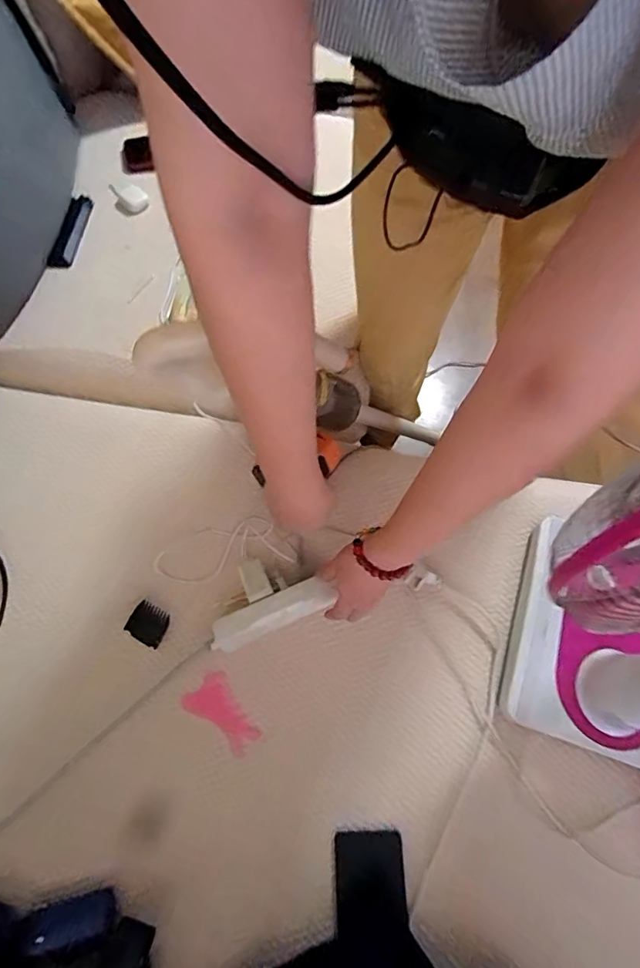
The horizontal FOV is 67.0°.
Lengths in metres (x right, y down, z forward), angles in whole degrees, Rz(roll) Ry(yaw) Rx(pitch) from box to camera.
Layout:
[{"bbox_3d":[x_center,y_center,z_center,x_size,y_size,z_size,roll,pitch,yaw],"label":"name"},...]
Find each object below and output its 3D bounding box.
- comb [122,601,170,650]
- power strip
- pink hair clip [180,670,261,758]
[{"bbox_3d":[-0.223,0.182,0.627,0.049,0.009,0.045,26,71,8],"label":"comb"},{"bbox_3d":[-0.062,0.171,0.634,0.157,0.058,0.041,-23,72,-12],"label":"power strip"},{"bbox_3d":[-0.123,0.292,0.612,0.058,0.011,0.100,-41,76,-15],"label":"pink hair clip"}]

